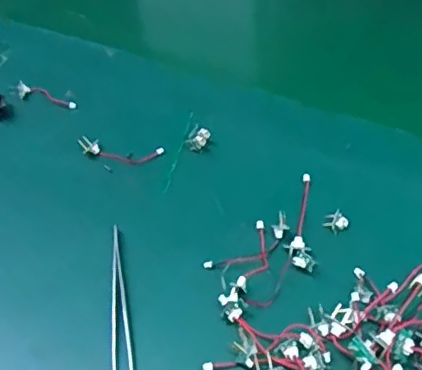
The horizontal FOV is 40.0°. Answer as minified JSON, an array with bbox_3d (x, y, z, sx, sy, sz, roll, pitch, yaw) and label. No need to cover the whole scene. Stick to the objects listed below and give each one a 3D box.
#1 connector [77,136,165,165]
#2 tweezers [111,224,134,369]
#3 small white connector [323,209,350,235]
[{"bbox_3d":[-0.065,-0.026,0.418,0.058,0.016,0.015,1,49,9],"label":"connector"},{"bbox_3d":[-0.056,0.067,0.340,0.011,0.010,0.100,-12,49,-3],"label":"tweezers"},{"bbox_3d":[0.078,0.022,0.360,0.014,0.004,0.012,-33,53,-20],"label":"small white connector"}]

